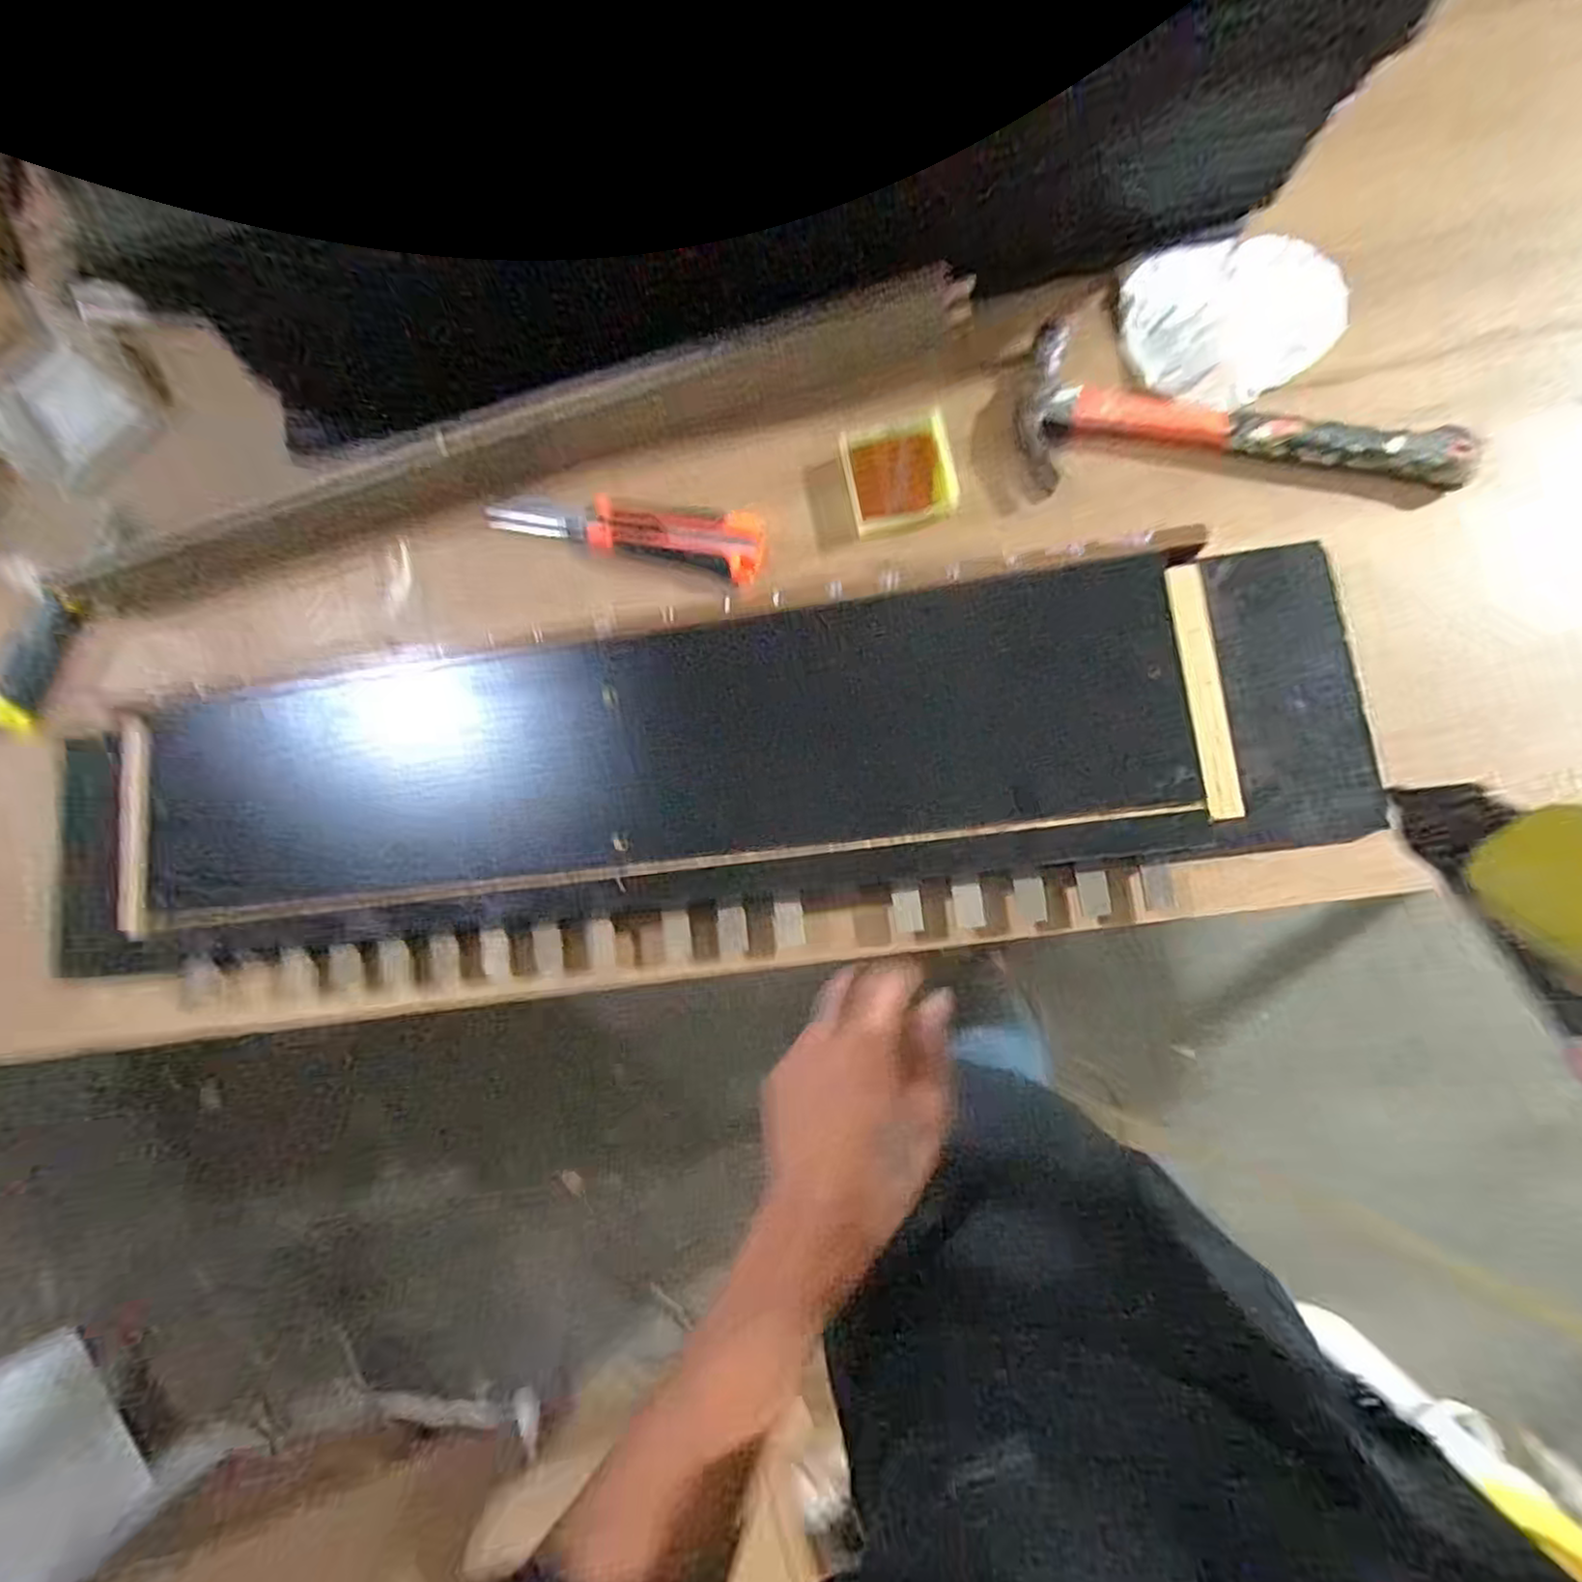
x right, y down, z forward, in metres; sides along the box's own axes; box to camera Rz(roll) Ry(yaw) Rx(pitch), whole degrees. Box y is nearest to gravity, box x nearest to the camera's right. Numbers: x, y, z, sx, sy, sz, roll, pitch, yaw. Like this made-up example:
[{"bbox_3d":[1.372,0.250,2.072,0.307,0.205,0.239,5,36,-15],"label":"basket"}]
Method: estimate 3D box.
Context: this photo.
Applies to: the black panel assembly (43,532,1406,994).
[{"bbox_3d":[-0.109,0.003,0.472,0.890,0.049,0.215,-8,85,8],"label":"black panel assembly"}]

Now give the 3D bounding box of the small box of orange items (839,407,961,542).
[{"bbox_3d":[0.073,-0.210,0.481,0.070,0.019,0.073,-15,83,7],"label":"small box of orange items"}]

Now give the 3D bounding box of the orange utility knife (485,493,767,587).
[{"bbox_3d":[-0.115,-0.188,0.504,0.202,0.015,0.050,16,88,9],"label":"orange utility knife"}]

